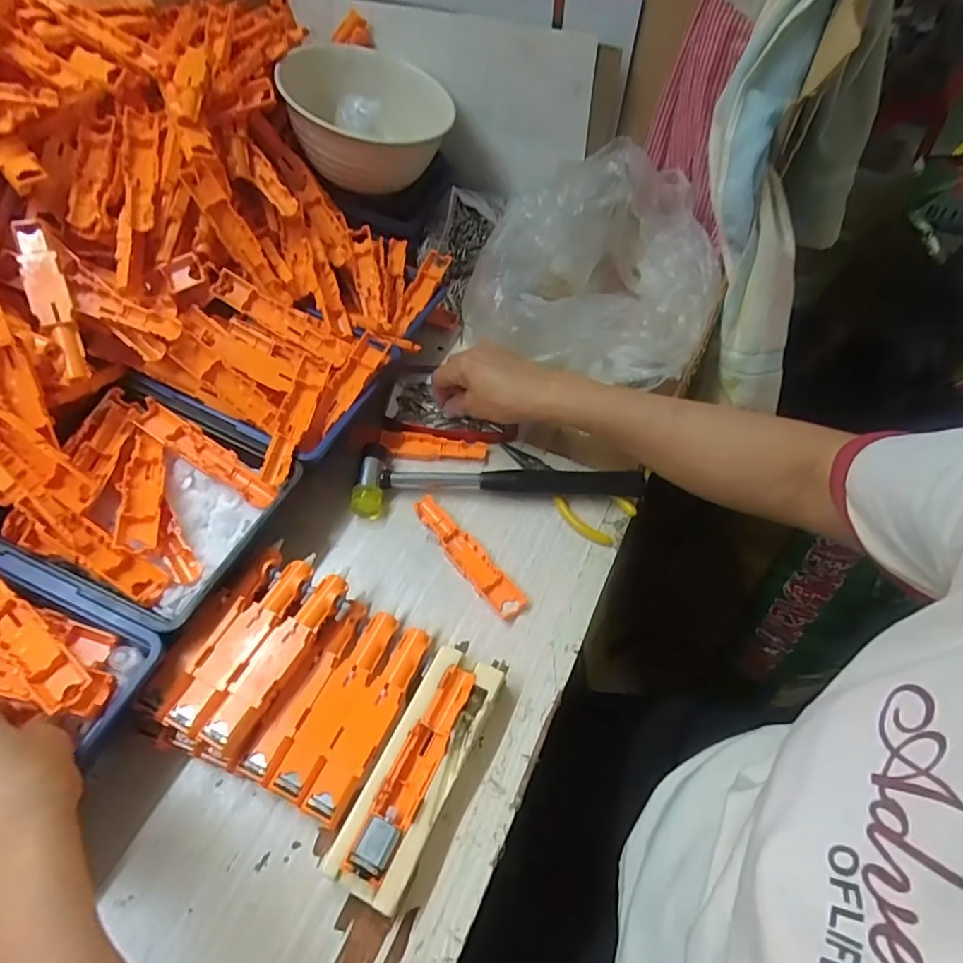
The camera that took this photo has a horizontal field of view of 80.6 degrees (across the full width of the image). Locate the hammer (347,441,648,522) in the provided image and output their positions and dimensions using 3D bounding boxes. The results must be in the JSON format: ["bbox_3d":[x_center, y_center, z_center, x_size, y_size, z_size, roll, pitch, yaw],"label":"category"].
[{"bbox_3d":[0.017,0.002,0.467,0.234,0.020,0.061,2,53,-2],"label":"hammer"}]

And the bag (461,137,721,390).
[{"bbox_3d":[0.102,-0.204,0.535,0.203,0.132,0.185,9,53,3],"label":"bag"}]

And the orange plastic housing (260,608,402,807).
[{"bbox_3d":[-0.090,0.140,0.363,0.025,0.023,0.118,23,55,13],"label":"orange plastic housing"}]

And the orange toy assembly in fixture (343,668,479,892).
[{"bbox_3d":[-0.038,0.162,0.330,0.024,0.017,0.121,23,55,13],"label":"orange toy assembly in fixture"}]

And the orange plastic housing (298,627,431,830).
[{"bbox_3d":[-0.068,0.150,0.356,0.024,0.023,0.119,22,55,13],"label":"orange plastic housing"}]

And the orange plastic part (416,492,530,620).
[{"bbox_3d":[-0.012,0.056,0.435,0.024,0.010,0.119,-33,61,-24],"label":"orange plastic part"}]

